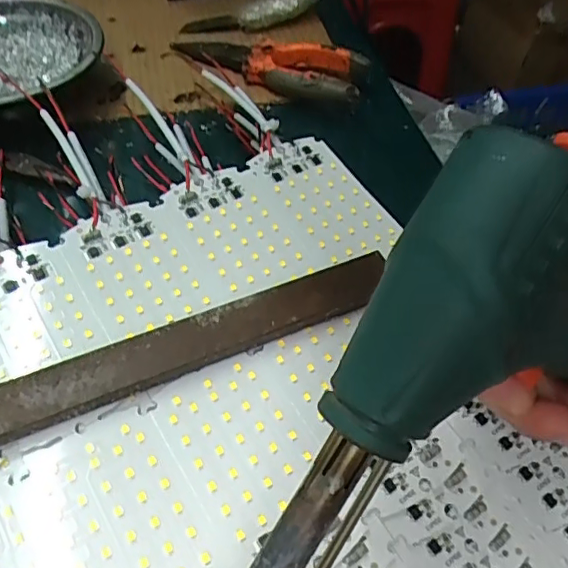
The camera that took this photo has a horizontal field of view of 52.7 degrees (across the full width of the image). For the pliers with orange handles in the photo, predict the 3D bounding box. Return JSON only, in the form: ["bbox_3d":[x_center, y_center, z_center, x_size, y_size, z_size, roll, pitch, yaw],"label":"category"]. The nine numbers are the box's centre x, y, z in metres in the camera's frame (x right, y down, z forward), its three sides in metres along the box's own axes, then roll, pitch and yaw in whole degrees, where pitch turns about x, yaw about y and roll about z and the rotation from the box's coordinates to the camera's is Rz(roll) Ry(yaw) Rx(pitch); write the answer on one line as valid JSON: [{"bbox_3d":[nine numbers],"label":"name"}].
[{"bbox_3d":[-0.014,-0.164,0.420,0.143,0.020,0.045,14,50,8],"label":"pliers with orange handles"}]

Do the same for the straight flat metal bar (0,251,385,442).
[{"bbox_3d":[-0.049,0.027,0.228,0.207,0.014,0.023,-19,53,-20],"label":"straight flat metal bar"}]

